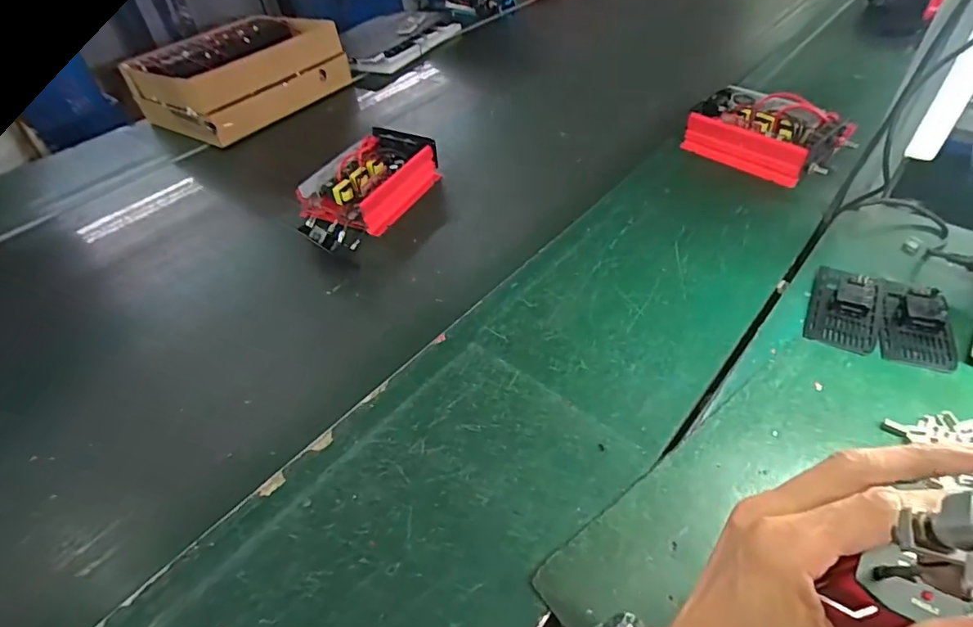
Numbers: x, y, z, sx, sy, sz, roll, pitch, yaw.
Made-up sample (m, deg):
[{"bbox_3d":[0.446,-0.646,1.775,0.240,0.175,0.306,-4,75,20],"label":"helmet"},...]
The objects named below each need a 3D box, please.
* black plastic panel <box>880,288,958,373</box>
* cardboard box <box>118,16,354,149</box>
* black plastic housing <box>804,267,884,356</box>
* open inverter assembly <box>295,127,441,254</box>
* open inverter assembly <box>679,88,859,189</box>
[{"bbox_3d":[0.497,0.009,0.588,0.067,0.034,0.121,16,50,20],"label":"black plastic panel"},{"bbox_3d":[-0.530,-0.529,1.133,0.228,0.149,0.402,22,52,24],"label":"cardboard box"},{"bbox_3d":[0.435,-0.011,0.618,0.071,0.025,0.128,20,51,23],"label":"black plastic housing"},{"bbox_3d":[-0.210,-0.207,0.856,0.145,0.067,0.291,19,51,22],"label":"open inverter assembly"},{"bbox_3d":[0.470,-0.304,0.871,0.154,0.070,0.230,-37,53,-26],"label":"open inverter assembly"}]

